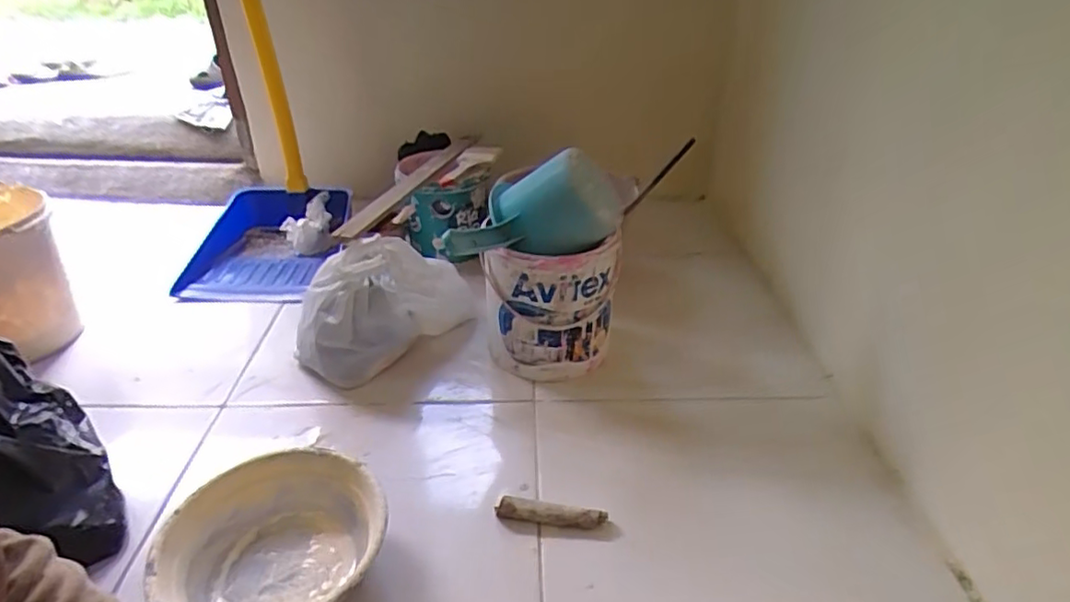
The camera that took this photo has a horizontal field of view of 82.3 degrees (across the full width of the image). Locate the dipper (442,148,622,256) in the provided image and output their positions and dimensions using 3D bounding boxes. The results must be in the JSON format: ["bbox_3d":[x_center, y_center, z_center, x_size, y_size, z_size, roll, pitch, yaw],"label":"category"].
[{"bbox_3d":[0.007,-0.092,0.709,0.163,0.108,0.168,8,32,12],"label":"dipper"}]

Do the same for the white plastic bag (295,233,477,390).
[{"bbox_3d":[-0.208,0.002,0.858,0.116,0.151,0.235,22,38,30],"label":"white plastic bag"}]

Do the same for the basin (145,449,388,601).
[{"bbox_3d":[-0.239,0.233,0.574,0.194,0.069,0.188,0,32,0],"label":"basin"}]

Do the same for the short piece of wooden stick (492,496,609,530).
[{"bbox_3d":[0.017,0.220,0.631,0.112,0.022,0.020,4,33,6],"label":"short piece of wooden stick"}]

